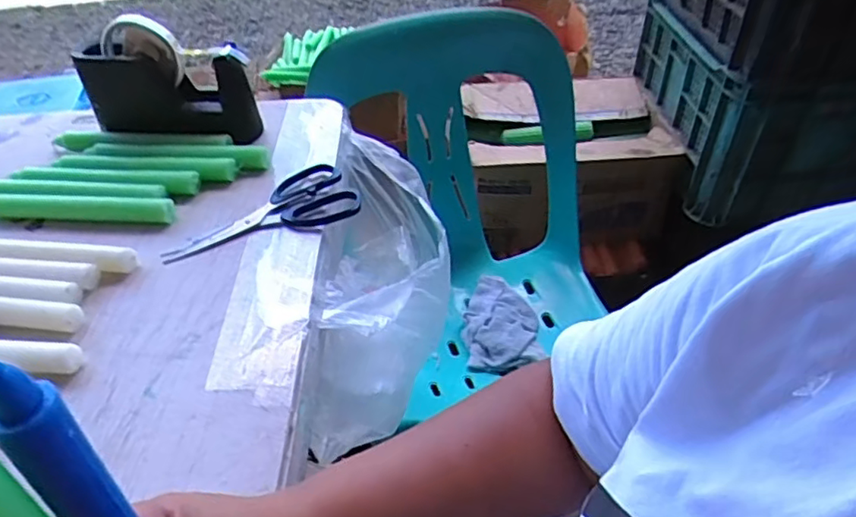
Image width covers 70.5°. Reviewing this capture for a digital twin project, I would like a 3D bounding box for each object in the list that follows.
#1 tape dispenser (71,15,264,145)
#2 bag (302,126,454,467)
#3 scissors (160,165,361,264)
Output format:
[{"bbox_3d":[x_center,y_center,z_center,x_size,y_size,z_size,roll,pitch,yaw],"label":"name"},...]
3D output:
[{"bbox_3d":[-0.281,-0.190,0.657,0.175,0.122,0.047,4,42,9],"label":"tape dispenser"},{"bbox_3d":[-0.051,0.036,0.665,0.142,0.221,0.286,0,43,4],"label":"bag"},{"bbox_3d":[-0.161,-0.042,0.579,0.182,0.011,0.084,-21,44,-18],"label":"scissors"}]

